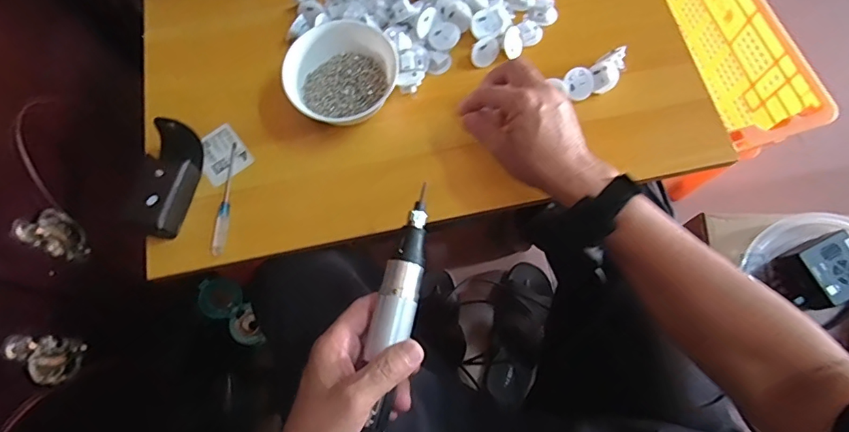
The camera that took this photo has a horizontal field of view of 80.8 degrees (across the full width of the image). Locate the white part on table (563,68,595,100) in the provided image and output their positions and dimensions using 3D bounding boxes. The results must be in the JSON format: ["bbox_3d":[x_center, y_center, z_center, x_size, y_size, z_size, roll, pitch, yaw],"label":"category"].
[{"bbox_3d":[0.164,-0.141,0.529,0.032,0.016,0.030,0,70,0],"label":"white part on table"}]

